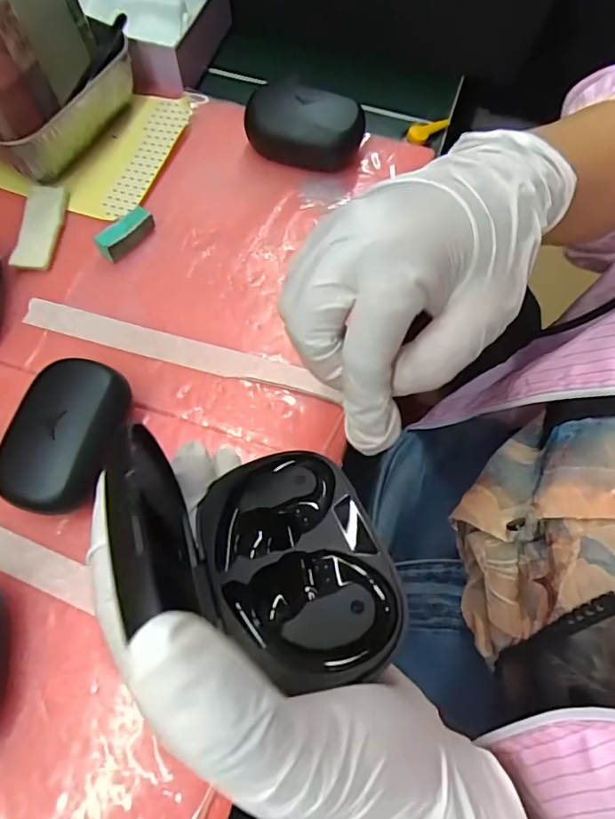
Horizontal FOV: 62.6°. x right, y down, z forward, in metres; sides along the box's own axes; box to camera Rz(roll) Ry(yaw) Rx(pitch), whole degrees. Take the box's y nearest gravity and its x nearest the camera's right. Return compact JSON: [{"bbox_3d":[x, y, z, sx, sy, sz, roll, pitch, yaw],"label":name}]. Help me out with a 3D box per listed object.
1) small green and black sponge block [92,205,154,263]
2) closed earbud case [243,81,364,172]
[{"bbox_3d":[-0.122,-0.118,0.340,0.014,0.018,0.041,42,73,13],"label":"small green and black sponge block"},{"bbox_3d":[-0.003,-0.205,0.365,0.085,0.036,0.046,11,69,2],"label":"closed earbud case"}]

